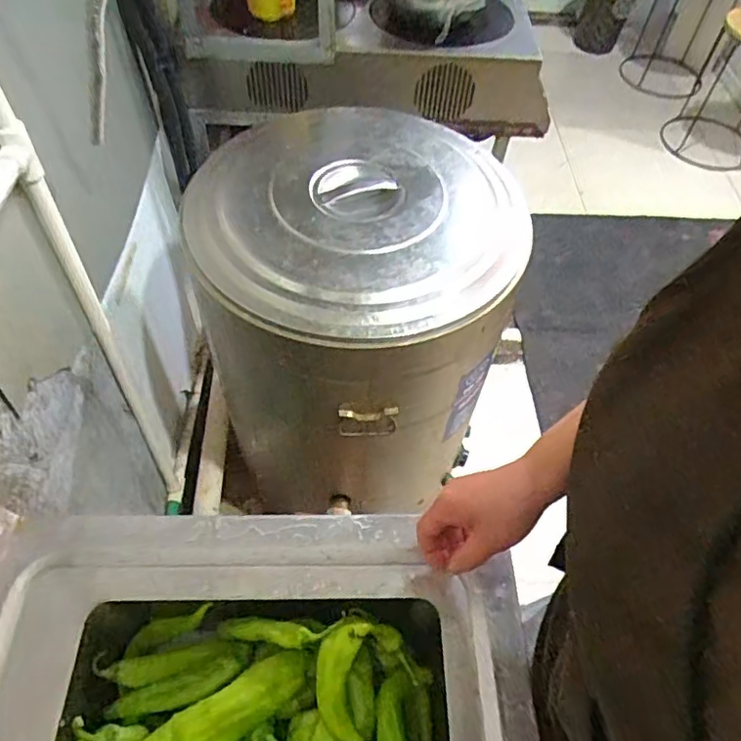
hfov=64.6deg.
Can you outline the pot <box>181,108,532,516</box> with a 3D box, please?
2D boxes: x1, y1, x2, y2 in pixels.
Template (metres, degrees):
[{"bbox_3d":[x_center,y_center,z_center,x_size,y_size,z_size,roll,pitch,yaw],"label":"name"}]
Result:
[{"bbox_3d":[-0.032,-0.079,1.007,0.421,0.539,0.454,1,55,-2],"label":"pot"}]

